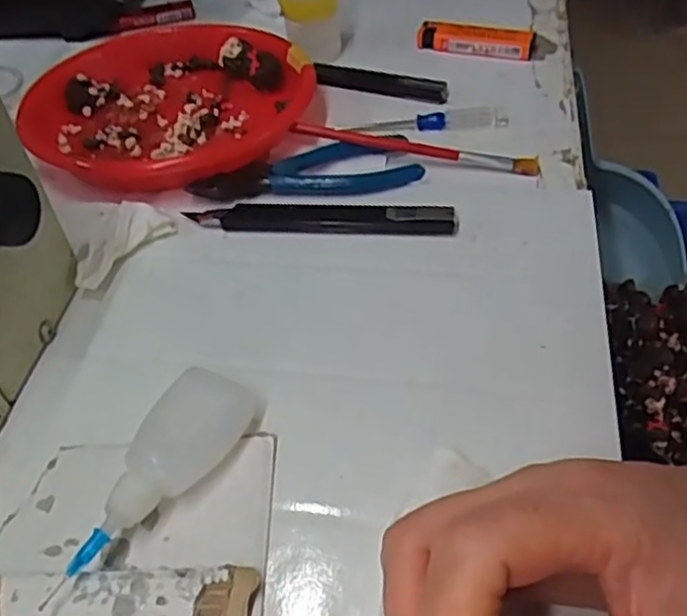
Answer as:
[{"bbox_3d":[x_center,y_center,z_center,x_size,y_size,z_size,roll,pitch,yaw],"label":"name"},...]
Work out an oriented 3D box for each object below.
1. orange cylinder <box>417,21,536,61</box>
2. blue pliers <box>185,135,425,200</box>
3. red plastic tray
[{"bbox_3d":[0.091,-0.186,0.500,0.080,0.016,0.017,11,50,13],"label":"orange cylinder"},{"bbox_3d":[-0.020,-0.082,0.410,0.125,0.009,0.047,-2,49,2],"label":"blue pliers"},{"bbox_3d":[-0.109,-0.130,0.453,0.165,0.025,0.164,9,50,12],"label":"red plastic tray"}]

